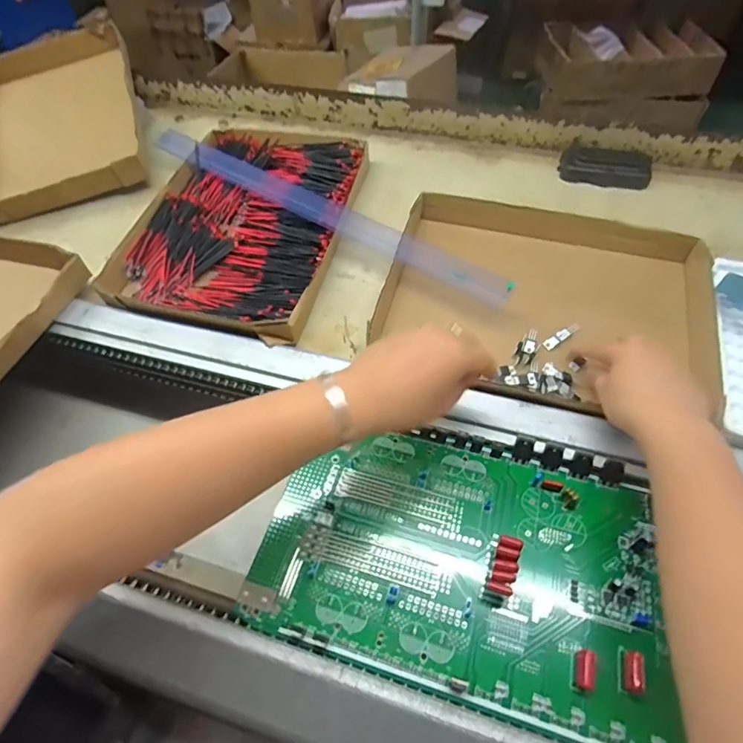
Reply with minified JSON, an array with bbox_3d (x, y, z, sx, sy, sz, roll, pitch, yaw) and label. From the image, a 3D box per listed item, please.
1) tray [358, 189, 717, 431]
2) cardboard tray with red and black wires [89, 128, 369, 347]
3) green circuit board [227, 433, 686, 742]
[{"bbox_3d":[0.174,-0.074,0.464,0.318,0.035,0.229,12,55,11],"label":"tray"},{"bbox_3d":[-0.150,-0.183,0.563,0.239,0.047,0.314,12,55,11],"label":"cardboard tray with red and black wires"},{"bbox_3d":[0.064,0.135,0.344,0.284,0.018,0.173,13,55,12],"label":"green circuit board"}]

